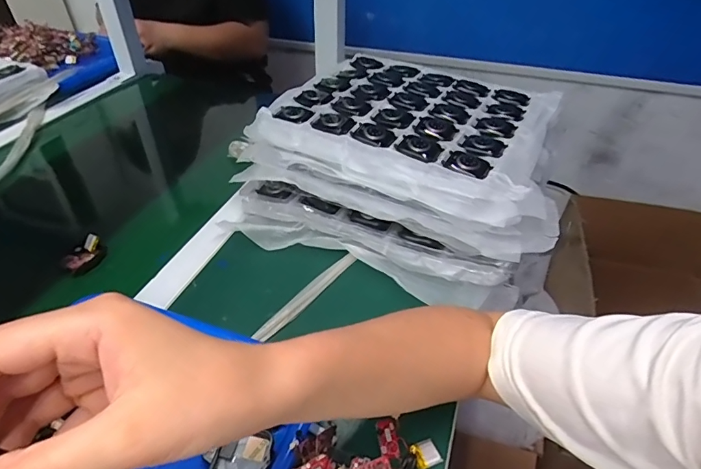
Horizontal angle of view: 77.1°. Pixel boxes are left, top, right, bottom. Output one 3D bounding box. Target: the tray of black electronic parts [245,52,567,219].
[{"bbox_3d":[0.070,-0.135,0.523,0.301,0.042,0.226,22,46,23],"label":"tray of black electronic parts"}]

